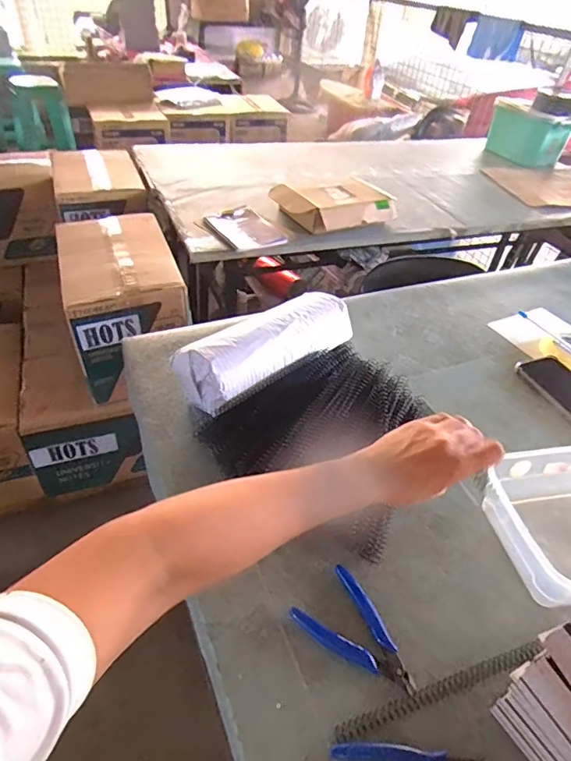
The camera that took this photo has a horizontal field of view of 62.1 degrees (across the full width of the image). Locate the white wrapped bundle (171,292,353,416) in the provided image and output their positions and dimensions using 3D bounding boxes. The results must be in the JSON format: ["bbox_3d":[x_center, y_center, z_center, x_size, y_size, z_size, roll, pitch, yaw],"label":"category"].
[{"bbox_3d":[-0.028,-0.053,0.675,0.259,0.070,0.104,-25,51,-30],"label":"white wrapped bundle"}]

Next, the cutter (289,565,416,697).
[{"bbox_3d":[0.070,0.240,0.445,0.073,0.006,0.118,-27,52,-32],"label":"cutter"}]

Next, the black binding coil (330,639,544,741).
[{"bbox_3d":[0.138,0.267,0.413,0.205,0.011,0.014,-10,45,-18],"label":"black binding coil"}]

